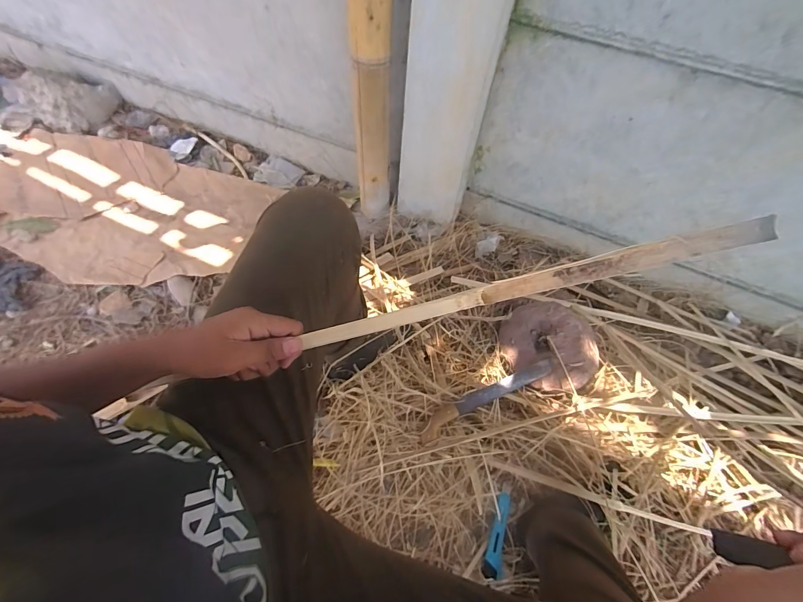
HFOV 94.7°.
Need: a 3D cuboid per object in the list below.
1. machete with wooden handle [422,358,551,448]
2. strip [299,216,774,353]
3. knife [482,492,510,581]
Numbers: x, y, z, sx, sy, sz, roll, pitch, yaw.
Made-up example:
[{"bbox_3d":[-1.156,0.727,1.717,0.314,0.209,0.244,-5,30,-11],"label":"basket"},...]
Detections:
[{"bbox_3d":[0.176,0.200,0.772,0.318,0.034,0.051,-24,63,-17],"label":"machete with wooden handle"},{"bbox_3d":[0.088,-0.007,0.329,0.397,0.013,0.015,-14,57,15],"label":"strip"},{"bbox_3d":[0.180,0.428,0.680,0.032,0.016,0.147,22,46,10],"label":"knife"}]

